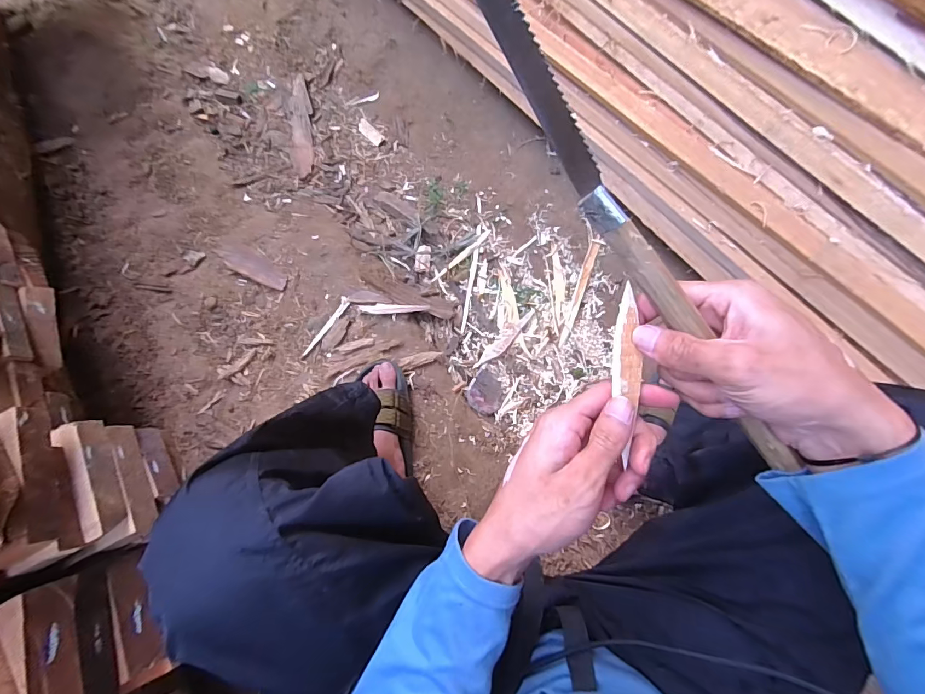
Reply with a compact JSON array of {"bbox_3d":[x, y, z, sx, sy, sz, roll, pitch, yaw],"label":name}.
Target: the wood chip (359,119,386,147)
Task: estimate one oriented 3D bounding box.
[{"bbox_3d":[-0.213,-0.497,0.988,0.085,0.007,0.029,43,85,8],"label":"wood chip"}]

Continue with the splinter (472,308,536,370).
[{"bbox_3d":[0.084,-0.015,0.834,0.029,0.010,0.159,41,85,8],"label":"splinter"}]

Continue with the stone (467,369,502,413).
[{"bbox_3d":[0.042,0.089,0.820,0.067,0.032,0.080,32,66,-5],"label":"stone"}]

